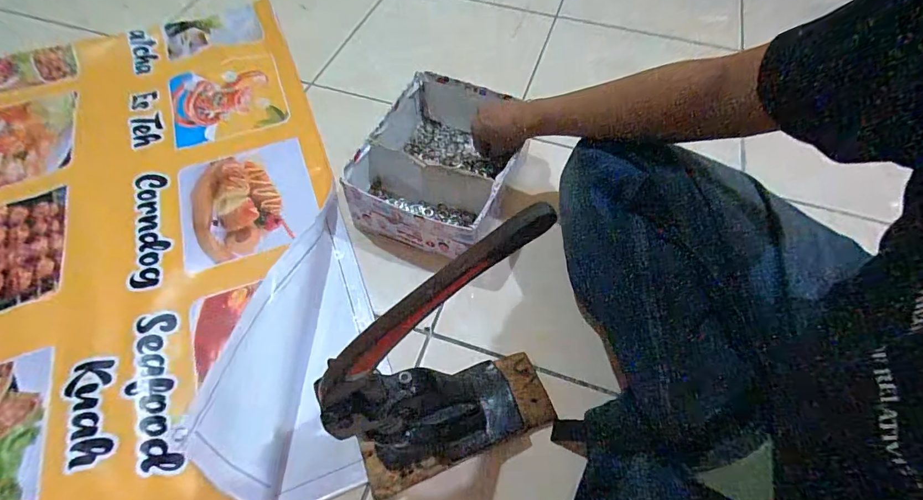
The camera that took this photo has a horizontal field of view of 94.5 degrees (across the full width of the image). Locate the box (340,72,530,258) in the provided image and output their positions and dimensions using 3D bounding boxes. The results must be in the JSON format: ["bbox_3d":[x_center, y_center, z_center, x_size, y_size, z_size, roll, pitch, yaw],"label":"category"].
[{"bbox_3d":[-0.032,-0.134,0.654,0.207,0.098,0.261,21,60,12],"label":"box"}]

